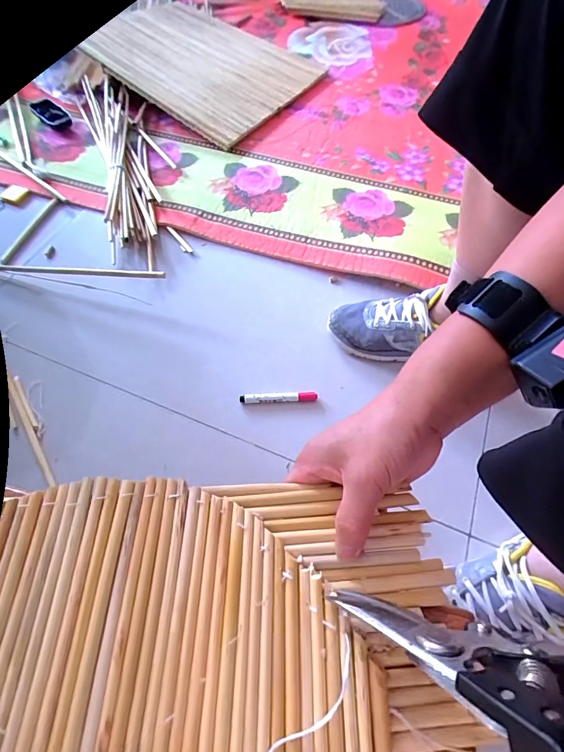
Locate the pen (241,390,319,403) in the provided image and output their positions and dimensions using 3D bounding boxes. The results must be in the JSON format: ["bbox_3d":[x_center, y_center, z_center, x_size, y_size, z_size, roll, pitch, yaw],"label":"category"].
[{"bbox_3d":[-0.005,0.030,0.567,0.112,0.017,0.018,-1,62,-2],"label":"pen"}]

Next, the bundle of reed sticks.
[{"bbox_3d":[-0.317,-0.451,0.808,0.154,0.056,0.575,-17,63,-11],"label":"bundle of reed sticks"}]

